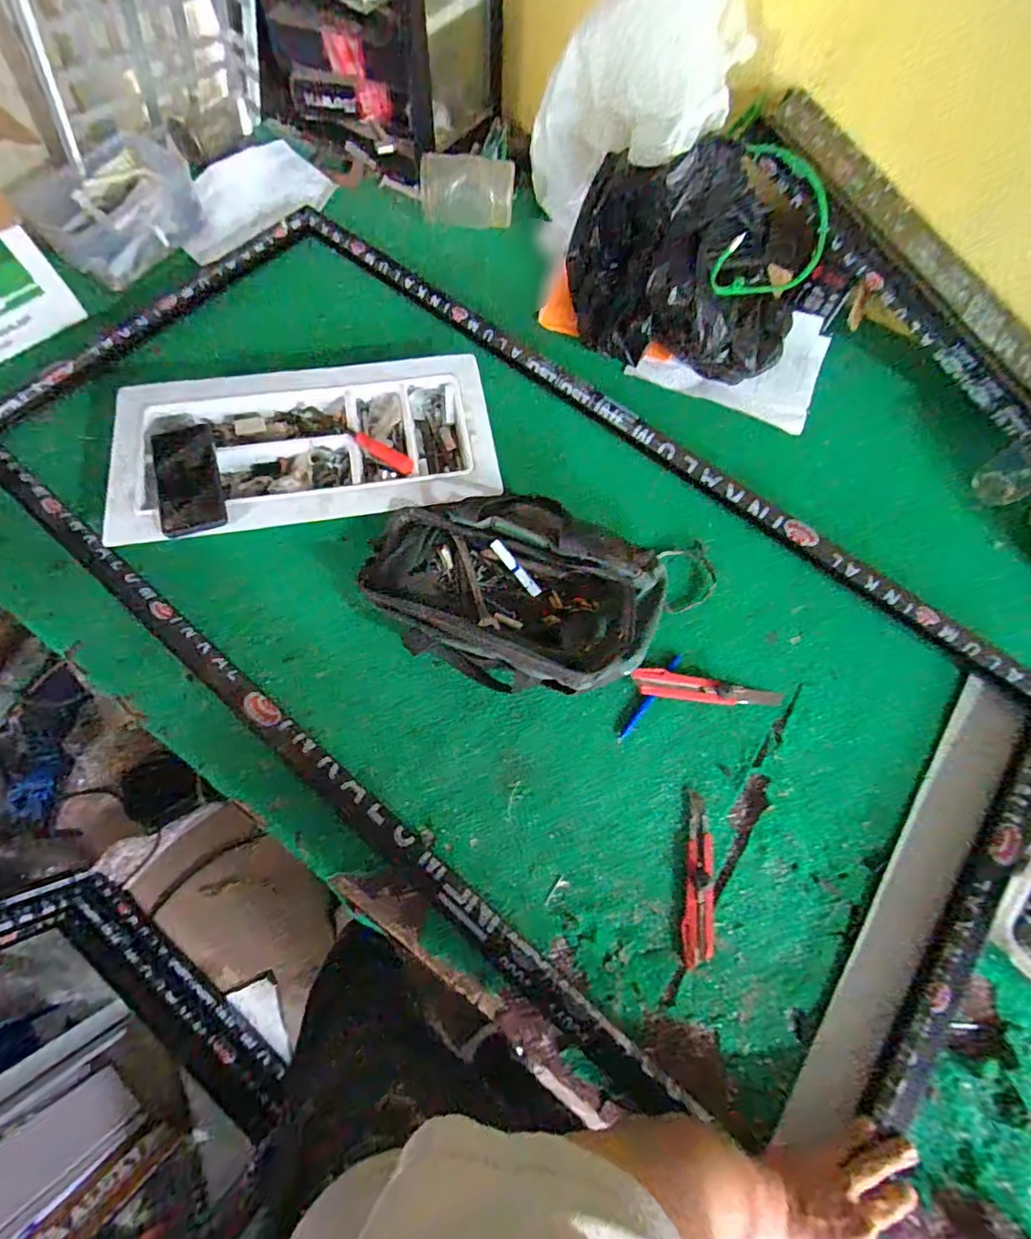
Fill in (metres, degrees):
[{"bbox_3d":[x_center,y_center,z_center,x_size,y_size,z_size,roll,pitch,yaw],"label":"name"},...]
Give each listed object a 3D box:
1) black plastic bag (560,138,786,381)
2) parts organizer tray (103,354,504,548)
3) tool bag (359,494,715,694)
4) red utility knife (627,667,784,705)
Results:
[{"bbox_3d":[0.262,-0.553,0.810,0.358,0.241,0.323,12,67,2],"label":"black plastic bag"},{"bbox_3d":[-0.286,-0.251,0.757,0.503,0.048,0.266,-9,68,-7],"label":"parts organizer tray"},{"bbox_3d":[0.030,-0.028,0.668,0.419,0.091,0.223,6,67,-1],"label":"tool bag"},{"bbox_3d":[0.242,0.087,0.680,0.191,0.014,0.032,7,67,-1],"label":"red utility knife"}]

